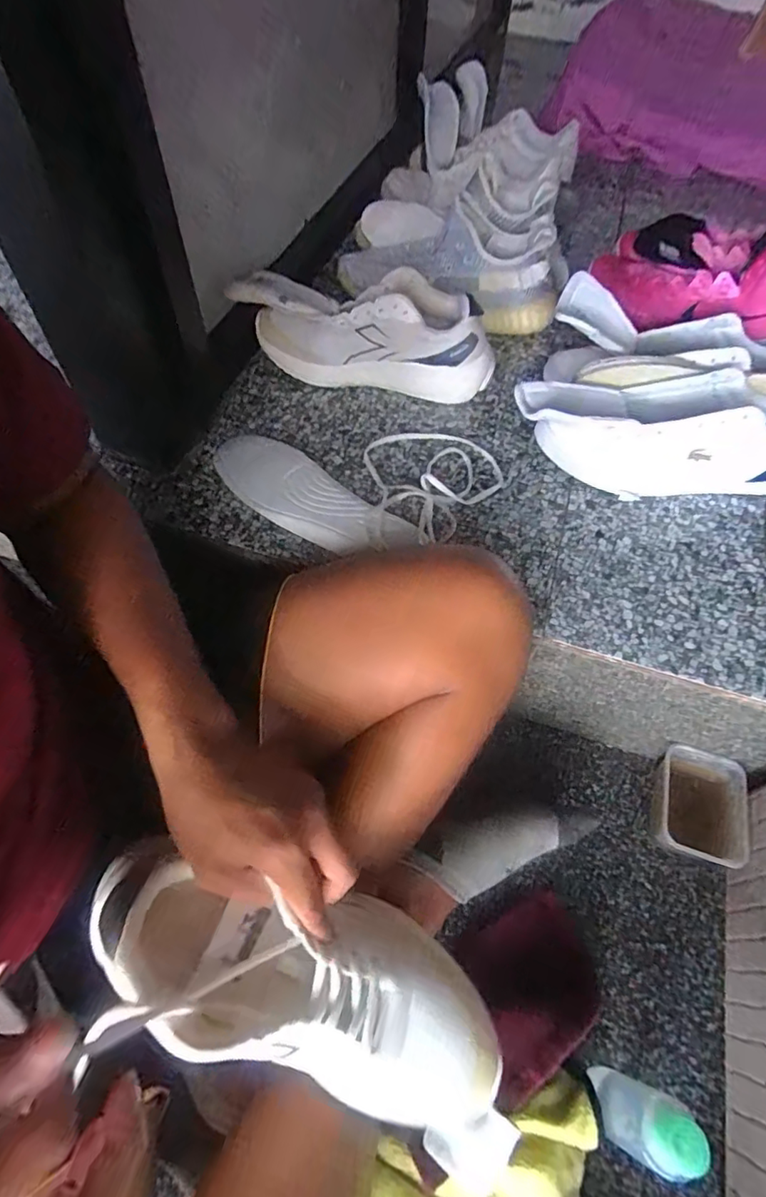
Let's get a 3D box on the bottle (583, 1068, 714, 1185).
[{"bbox_3d":[0.186,0.390,0.408,0.044,0.138,0.043,17,58,9],"label":"bottle"}]

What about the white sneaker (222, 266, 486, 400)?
[{"bbox_3d":[-0.023,-0.323,0.654,0.314,0.107,0.100,9,56,2],"label":"white sneaker"}]

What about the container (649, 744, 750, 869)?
[{"bbox_3d":[0.326,0.221,0.561,0.080,0.060,0.102,16,58,8],"label":"container"}]

